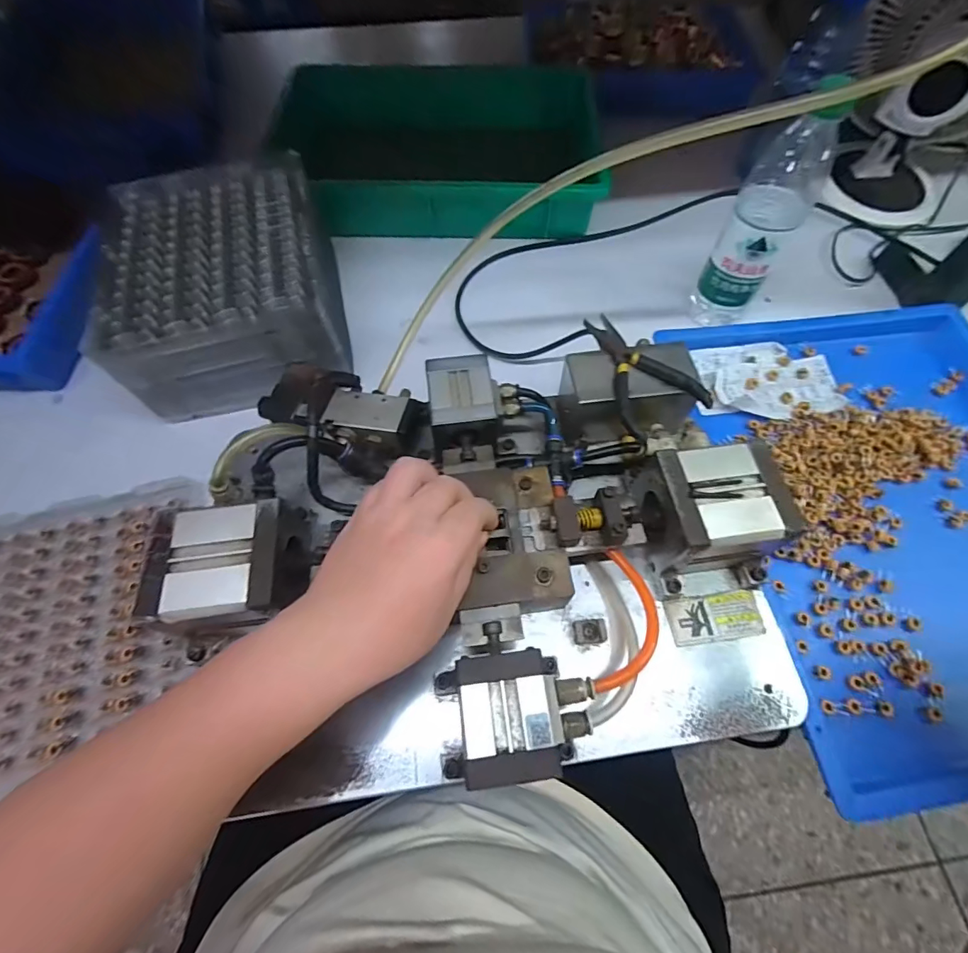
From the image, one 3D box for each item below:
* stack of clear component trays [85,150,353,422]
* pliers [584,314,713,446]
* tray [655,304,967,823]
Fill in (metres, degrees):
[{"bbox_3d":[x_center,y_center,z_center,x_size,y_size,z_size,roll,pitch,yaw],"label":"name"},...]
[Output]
[{"bbox_3d":[-0.272,-0.206,0.487,0.208,0.106,0.250,-14,65,-7],"label":"stack of clear component trays"},{"bbox_3d":[0.119,-0.089,0.365,0.068,0.016,0.121,-22,67,-11],"label":"pliers"},{"bbox_3d":[0.399,0.023,0.419,0.351,0.036,0.446,-4,64,-3],"label":"tray"}]

